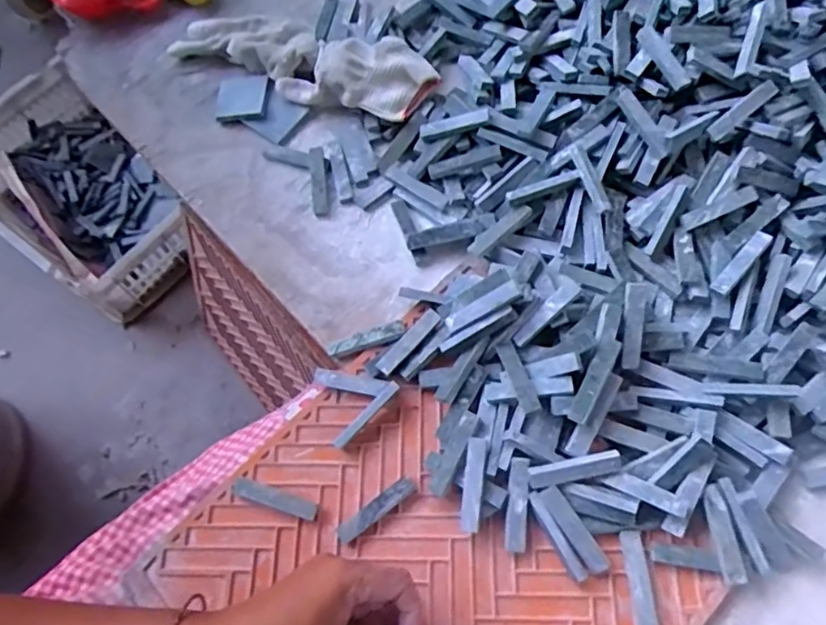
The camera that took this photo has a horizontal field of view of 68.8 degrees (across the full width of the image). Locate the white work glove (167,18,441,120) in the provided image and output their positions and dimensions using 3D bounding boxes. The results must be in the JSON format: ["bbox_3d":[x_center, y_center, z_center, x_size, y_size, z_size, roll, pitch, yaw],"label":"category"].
[{"bbox_3d":[-0.099,-0.235,0.566,0.245,0.042,0.074,13,69,7],"label":"white work glove"}]

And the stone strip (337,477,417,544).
[{"bbox_3d":[-0.027,0.142,0.436,0.064,0.011,0.012,-34,71,-11],"label":"stone strip"}]

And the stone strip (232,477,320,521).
[{"bbox_3d":[-0.100,0.137,0.442,0.065,0.005,0.013,17,70,9],"label":"stone strip"}]

